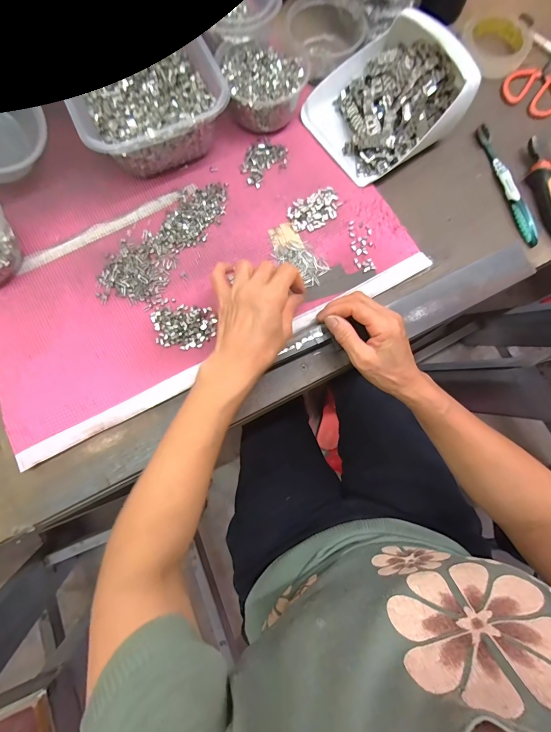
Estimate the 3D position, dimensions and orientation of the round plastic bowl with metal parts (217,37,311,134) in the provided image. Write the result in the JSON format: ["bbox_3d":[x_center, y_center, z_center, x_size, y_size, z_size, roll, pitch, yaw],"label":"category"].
[{"bbox_3d":[-0.016,-0.374,0.437,0.101,0.054,0.125,-16,79,-4],"label":"round plastic bowl with metal parts"}]

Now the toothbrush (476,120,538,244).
[{"bbox_3d":[0.313,-0.246,0.446,0.015,0.015,0.184,-16,79,-4],"label":"toothbrush"}]

